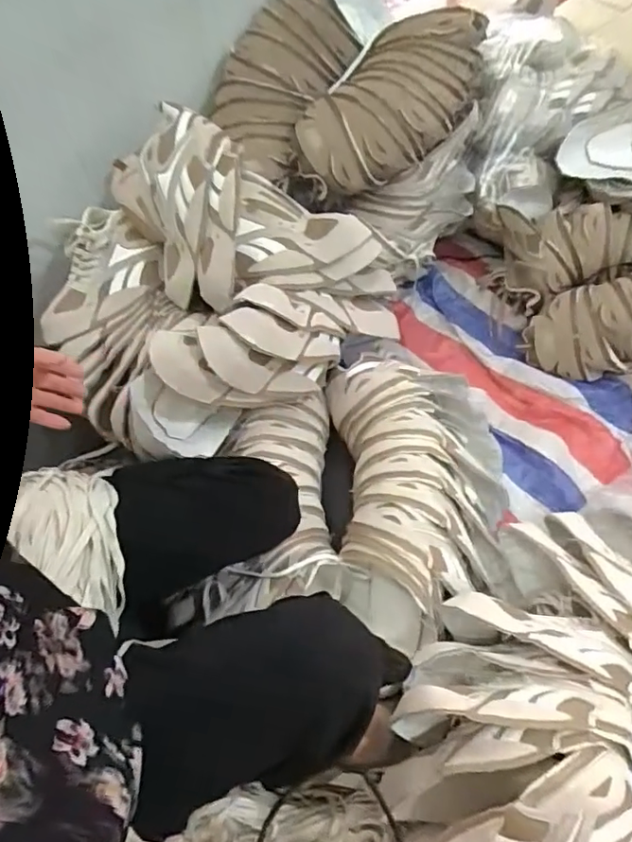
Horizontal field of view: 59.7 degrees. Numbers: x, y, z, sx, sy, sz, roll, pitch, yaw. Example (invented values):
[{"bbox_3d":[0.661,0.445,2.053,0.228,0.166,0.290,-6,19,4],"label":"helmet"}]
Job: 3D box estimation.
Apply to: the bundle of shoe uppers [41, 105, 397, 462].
[{"bbox_3d":[-0.179,-0.204,0.788,0.442,0.234,0.425,-40,67,-17],"label":"bundle of shoe uppers"}]

